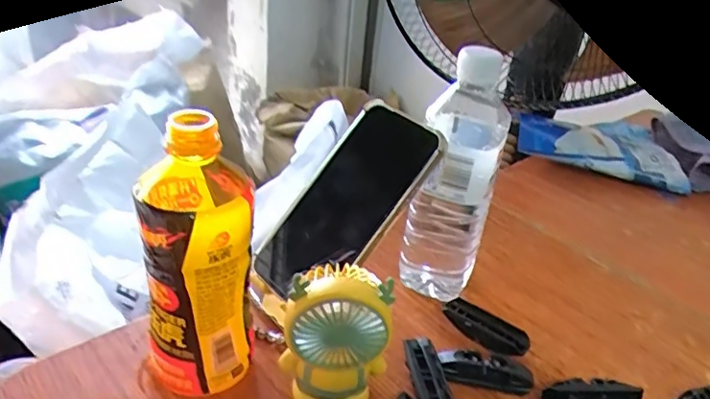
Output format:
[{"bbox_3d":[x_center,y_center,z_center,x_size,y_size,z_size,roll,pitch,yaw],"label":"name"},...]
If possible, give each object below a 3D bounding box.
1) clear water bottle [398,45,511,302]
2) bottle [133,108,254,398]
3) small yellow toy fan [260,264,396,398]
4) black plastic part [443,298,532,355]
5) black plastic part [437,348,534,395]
[{"bbox_3d":[0.081,-0.014,0.467,0.065,0.208,0.077,11,31,10],"label":"clear water bottle"},{"bbox_3d":[-0.103,0.037,0.371,0.066,0.190,0.074,-4,32,-15],"label":"bottle"},{"bbox_3d":[-0.014,0.092,0.372,0.072,0.106,0.039,3,30,-4],"label":"small yellow toy fan"},{"bbox_3d":[0.107,0.106,0.460,0.027,0.017,0.070,-21,40,-37],"label":"black plastic part"},{"bbox_3d":[0.098,0.127,0.418,0.069,0.018,0.026,10,31,8],"label":"black plastic part"}]

